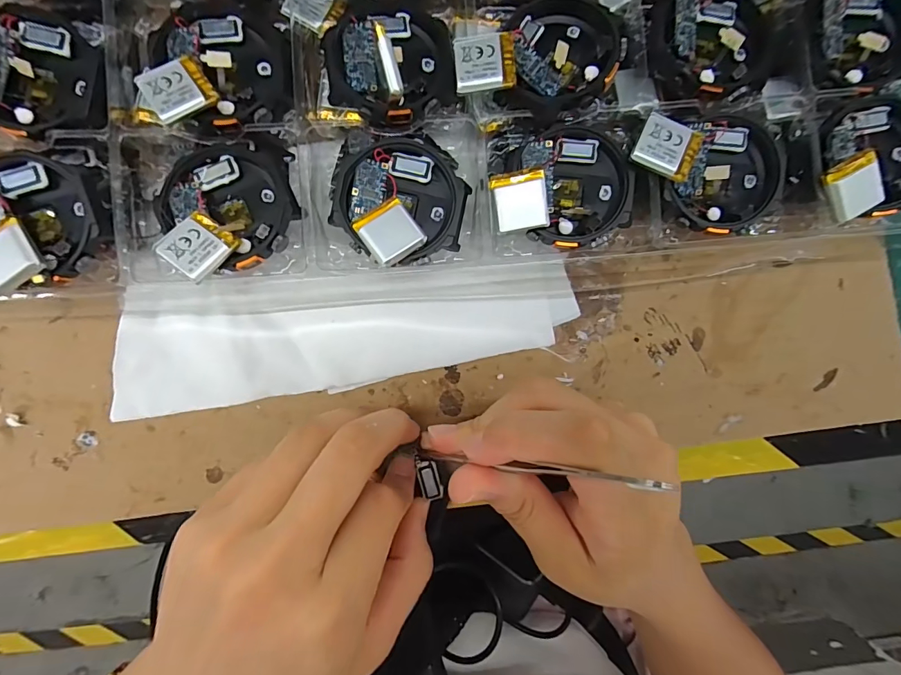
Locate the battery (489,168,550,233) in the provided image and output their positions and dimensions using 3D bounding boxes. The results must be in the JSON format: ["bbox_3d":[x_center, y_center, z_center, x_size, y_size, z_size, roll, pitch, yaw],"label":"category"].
[{"bbox_3d":[0.028,-0.055,0.173,0.021,0.004,0.023,-5,98,15],"label":"battery"}]

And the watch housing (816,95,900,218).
[{"bbox_3d":[0.180,-0.079,0.182,0.048,0.009,0.045,0,87,-3],"label":"watch housing"}]

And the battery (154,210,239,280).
[{"bbox_3d":[-0.096,-0.035,0.164,0.021,0.005,0.023,38,71,-4],"label":"battery"}]

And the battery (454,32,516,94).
[{"bbox_3d":[0.014,-0.107,0.169,0.023,0.004,0.021,-2,90,5],"label":"battery"}]

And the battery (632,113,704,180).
[{"bbox_3d":[0.085,-0.075,0.171,0.023,0.004,0.022,24,87,1],"label":"battery"}]

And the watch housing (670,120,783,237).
[{"bbox_3d":[0.116,-0.068,0.184,0.042,0.010,0.047,13,91,-7],"label":"watch housing"}]

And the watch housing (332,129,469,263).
[{"bbox_3d":[-0.021,-0.057,0.177,0.053,0.011,0.050,9,87,-6],"label":"watch housing"}]

